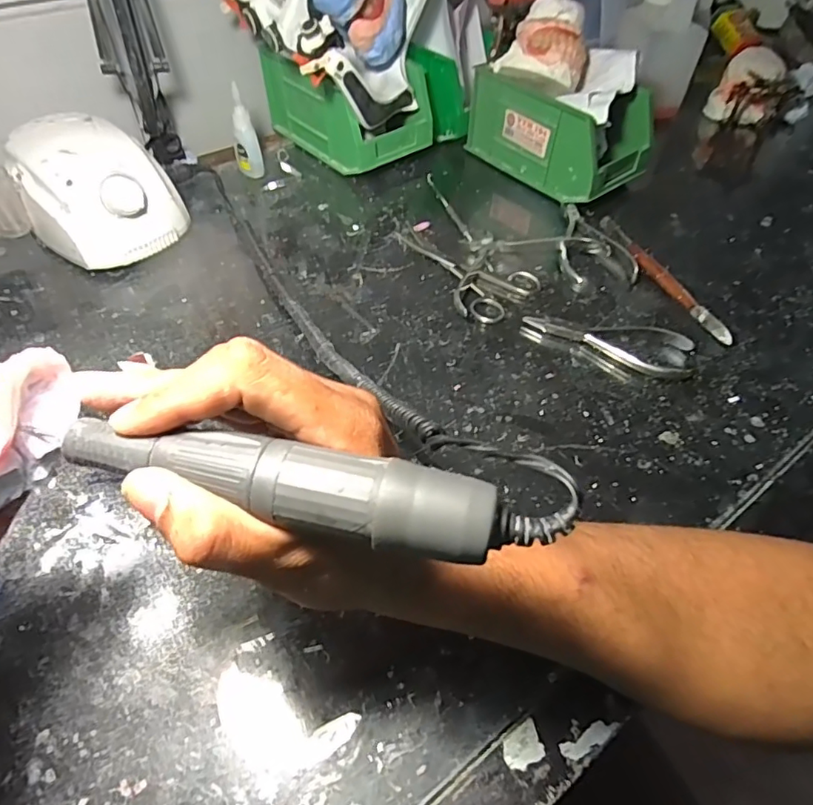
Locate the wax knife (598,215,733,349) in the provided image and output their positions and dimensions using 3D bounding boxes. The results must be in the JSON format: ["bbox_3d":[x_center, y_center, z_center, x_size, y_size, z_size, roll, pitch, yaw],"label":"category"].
[{"bbox_3d":[0.219,-0.112,0.480,0.016,0.012,0.177,-14,53,-13],"label":"wax knife"}]

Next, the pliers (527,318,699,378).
[{"bbox_3d":[0.158,-0.050,0.429,0.126,0.009,0.049,15,52,10],"label":"pliers"}]

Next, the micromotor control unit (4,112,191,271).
[{"bbox_3d":[-0.270,-0.180,0.475,0.132,0.082,0.103,35,57,24],"label":"micromotor control unit"}]

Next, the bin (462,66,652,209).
[{"bbox_3d":[0.161,-0.286,0.575,0.101,0.082,0.170,-32,58,-25],"label":"bin"}]

